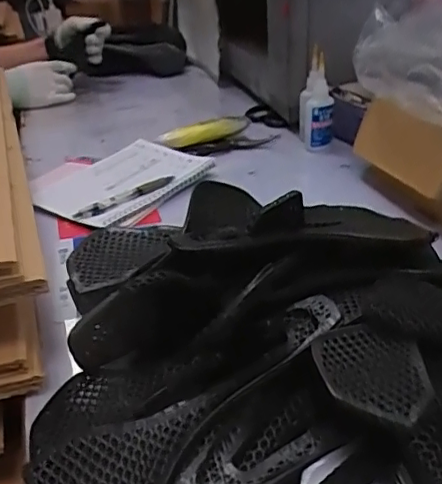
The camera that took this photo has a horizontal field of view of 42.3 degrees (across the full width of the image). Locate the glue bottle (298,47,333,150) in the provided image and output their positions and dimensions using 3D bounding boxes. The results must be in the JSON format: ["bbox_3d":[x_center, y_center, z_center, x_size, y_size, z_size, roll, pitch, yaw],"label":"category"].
[{"bbox_3d":[0.134,-0.193,0.797,0.045,0.133,0.051,-3,29,2],"label":"glue bottle"}]

